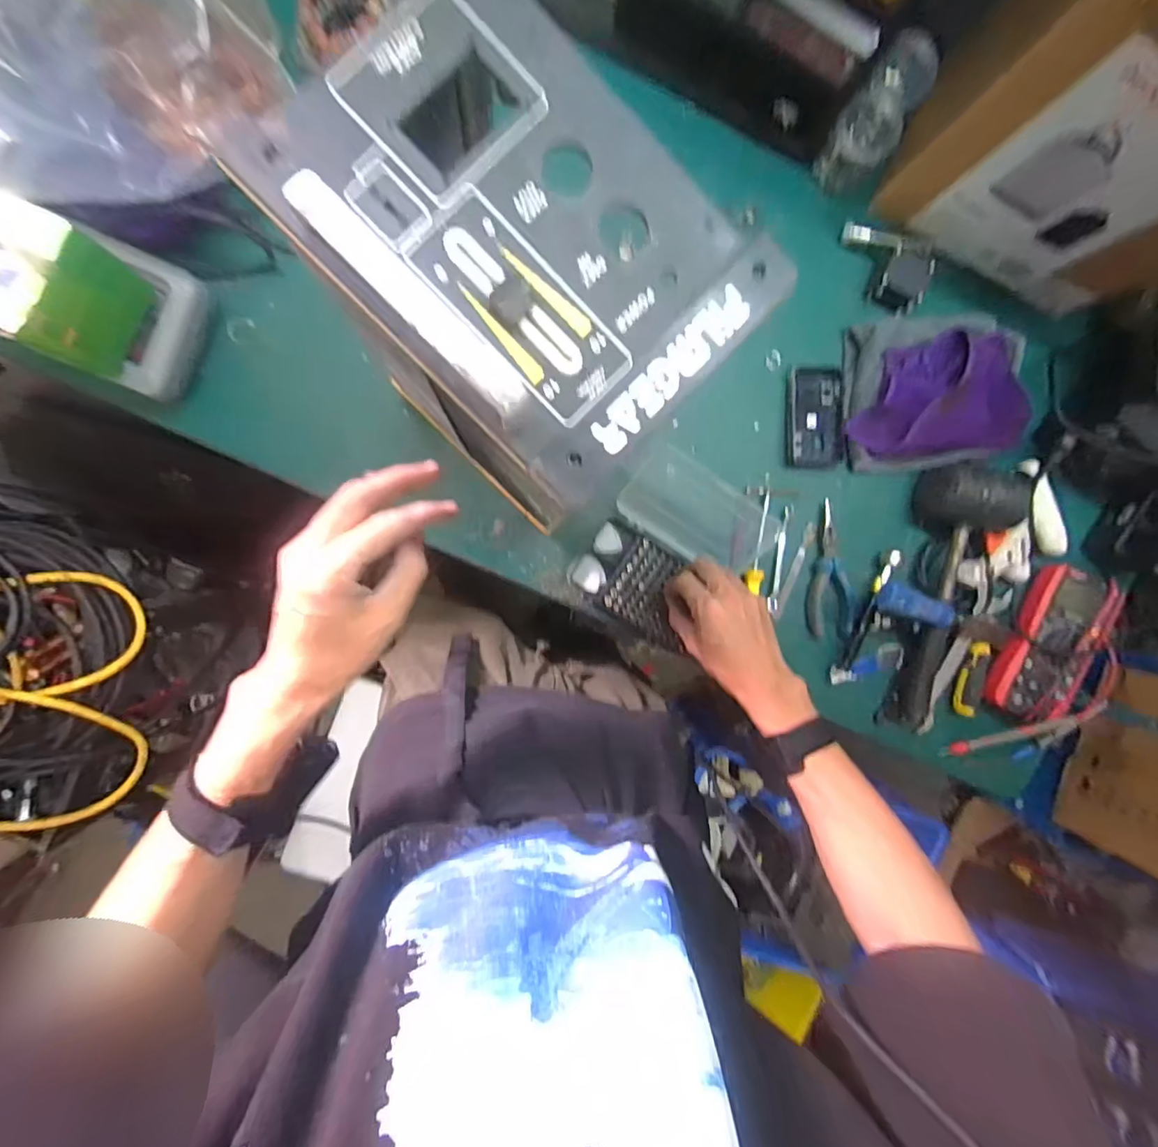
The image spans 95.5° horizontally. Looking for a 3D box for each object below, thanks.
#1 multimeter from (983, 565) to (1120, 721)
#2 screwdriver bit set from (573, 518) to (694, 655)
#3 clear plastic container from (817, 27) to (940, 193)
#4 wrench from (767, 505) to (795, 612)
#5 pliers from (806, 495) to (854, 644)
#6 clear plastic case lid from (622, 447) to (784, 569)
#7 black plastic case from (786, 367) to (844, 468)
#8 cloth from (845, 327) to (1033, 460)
[{"bbox_3d":[0.563,0.086,0.622,0.085,0.037,0.185,19,94,-6],"label":"multimeter"},{"bbox_3d":[0.069,0.012,0.585,0.138,0.023,0.096,31,93,-6],"label":"screwdriver bit set"},{"bbox_3d":[0.308,-0.475,0.551,0.062,0.058,0.130,29,116,-6],"label":"clear plastic container"},{"bbox_3d":[0.243,-0.017,0.637,0.017,0.007,0.128,6,95,-5],"label":"wrench"},{"bbox_3d":[0.295,0.000,0.612,0.048,0.014,0.158,-4,96,-4],"label":"pliers"},{"bbox_3d":[0.143,-0.066,0.606,0.180,0.032,0.102,32,92,-7],"label":"clear plastic case lid"},{"bbox_3d":[0.276,-0.183,0.616,0.065,0.007,0.114,-2,96,-4],"label":"black plastic case"},{"bbox_3d":[0.401,-0.199,0.588,0.183,0.049,0.130,-6,96,-4],"label":"cloth"}]

